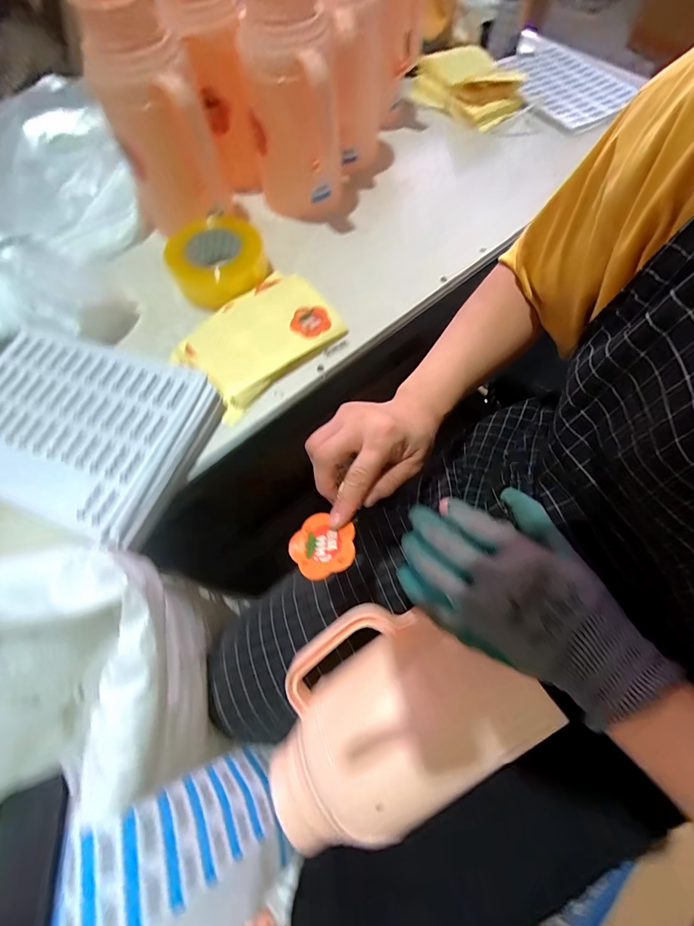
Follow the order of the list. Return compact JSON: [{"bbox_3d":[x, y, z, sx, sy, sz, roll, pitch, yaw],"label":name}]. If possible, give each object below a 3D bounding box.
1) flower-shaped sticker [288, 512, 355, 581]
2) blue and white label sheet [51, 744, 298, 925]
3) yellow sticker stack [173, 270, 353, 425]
[{"bbox_3d":[-0.019,0.065,0.296,0.052,0.004,0.054,-36,53,-11],"label":"flower-shaped sticker"},{"bbox_3d":[-0.126,0.326,0.309,0.052,0.185,0.113,-36,59,25],"label":"blue and white label sheet"},{"bbox_3d":[-0.120,-0.176,0.507,0.212,0.024,0.145,-40,71,-15],"label":"yellow sticker stack"}]

